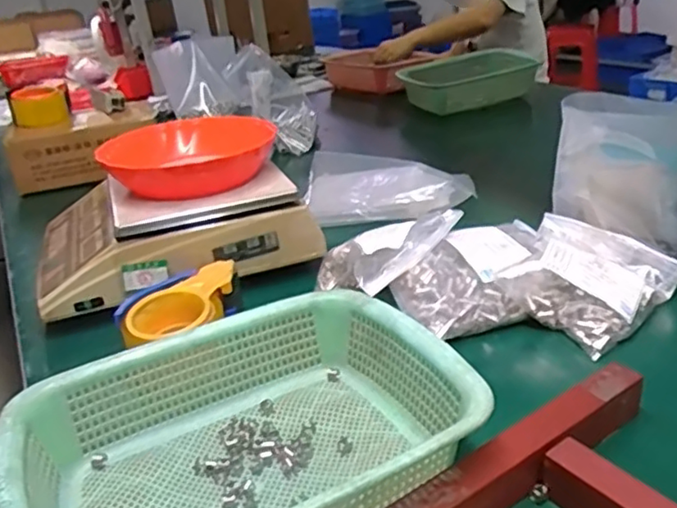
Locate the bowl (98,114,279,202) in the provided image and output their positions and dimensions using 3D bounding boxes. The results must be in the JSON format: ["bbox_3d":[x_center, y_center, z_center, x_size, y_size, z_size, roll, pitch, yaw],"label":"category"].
[{"bbox_3d":[-0.180,-0.119,0.772,0.195,0.064,0.185,-6,26,3],"label":"bowl"}]

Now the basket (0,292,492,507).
[{"bbox_3d":[-0.060,0.130,0.429,0.289,0.088,0.215,-19,29,-23],"label":"basket"}]

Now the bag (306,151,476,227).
[{"bbox_3d":[0.078,-0.103,0.917,0.248,0.062,0.159,-5,26,4],"label":"bag"}]

